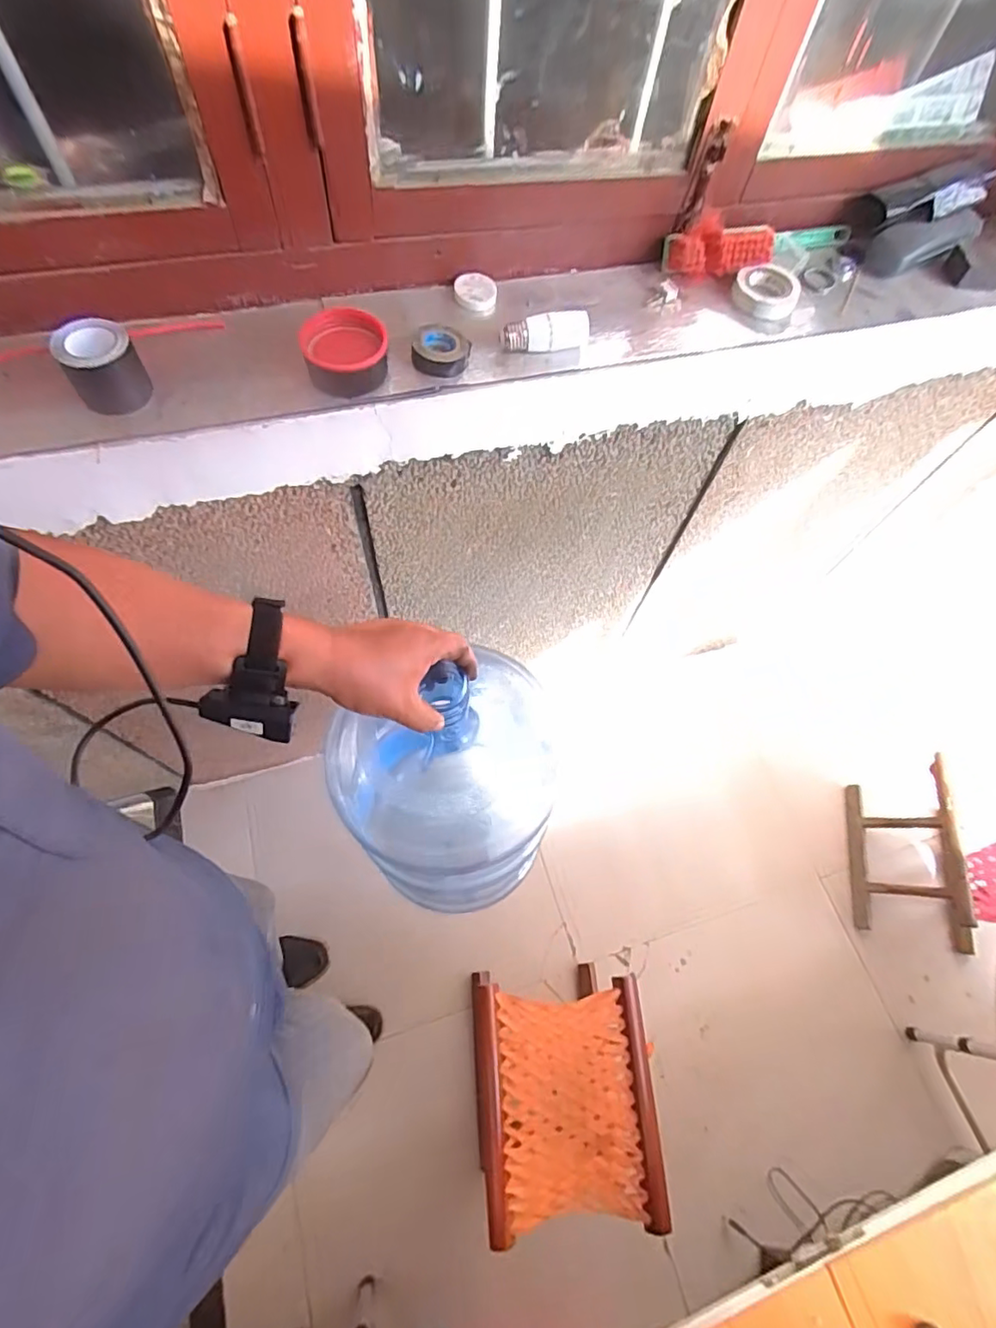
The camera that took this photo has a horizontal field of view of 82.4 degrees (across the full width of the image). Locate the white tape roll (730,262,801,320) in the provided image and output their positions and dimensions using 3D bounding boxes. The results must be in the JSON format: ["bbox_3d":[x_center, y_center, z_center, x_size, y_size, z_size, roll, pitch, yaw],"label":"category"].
[{"bbox_3d":[0.294,-0.409,0.625,0.063,0.030,0.055,-21,67,-13],"label":"white tape roll"}]

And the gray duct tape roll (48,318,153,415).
[{"bbox_3d":[-0.351,-0.268,0.505,0.057,0.059,0.068,-24,68,-15],"label":"gray duct tape roll"}]

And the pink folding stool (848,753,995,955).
[{"bbox_3d":[0.957,0.411,1.197,0.269,0.304,0.322,11,64,1],"label":"pink folding stool"}]

